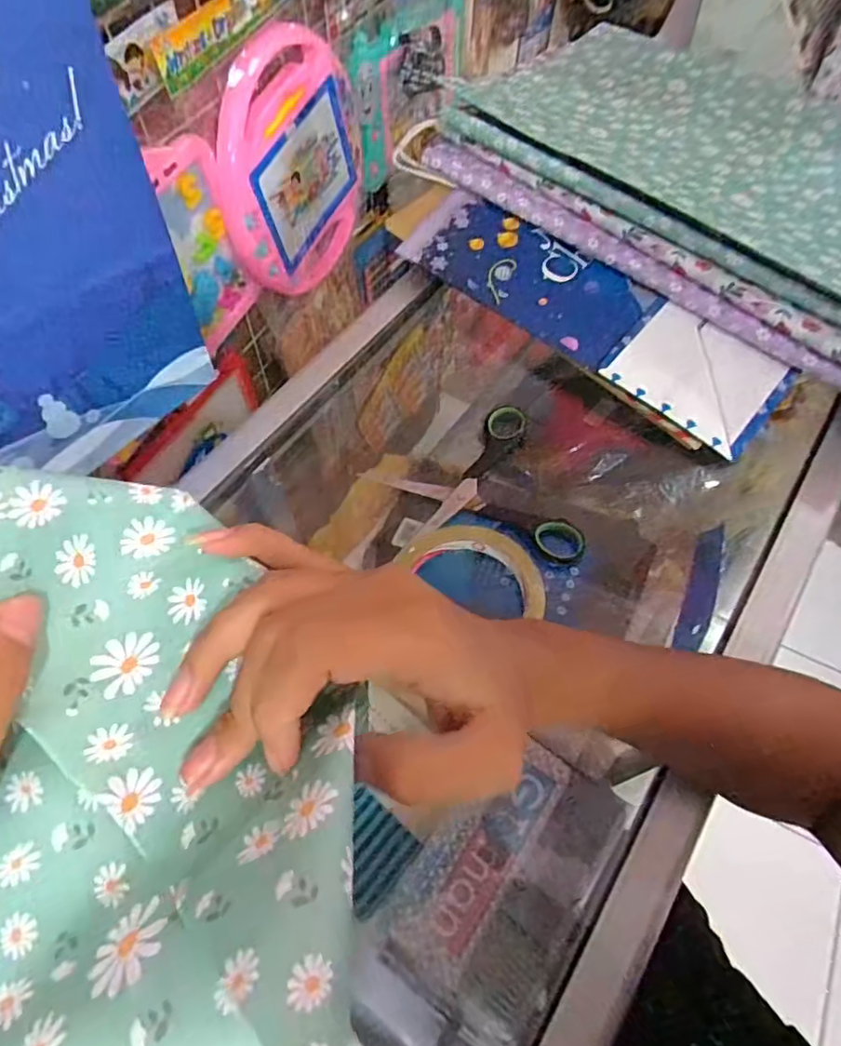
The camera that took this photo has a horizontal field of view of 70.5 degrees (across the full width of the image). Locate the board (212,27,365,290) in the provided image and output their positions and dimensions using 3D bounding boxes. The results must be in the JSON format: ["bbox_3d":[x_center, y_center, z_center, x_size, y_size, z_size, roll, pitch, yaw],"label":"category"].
[{"bbox_3d":[-0.153,-0.430,0.738,0.038,0.277,0.270,21,62,11],"label":"board"}]

